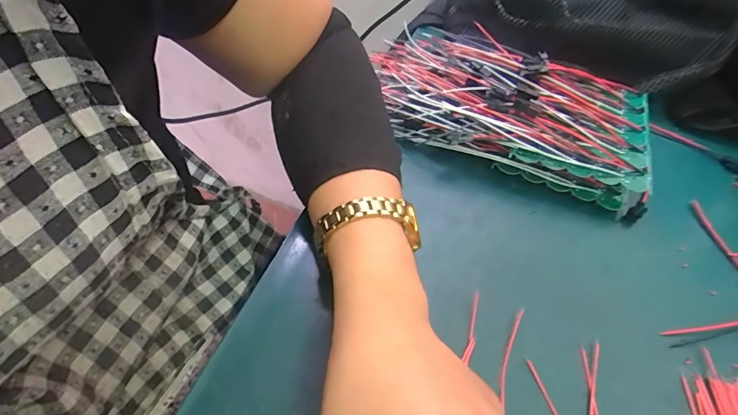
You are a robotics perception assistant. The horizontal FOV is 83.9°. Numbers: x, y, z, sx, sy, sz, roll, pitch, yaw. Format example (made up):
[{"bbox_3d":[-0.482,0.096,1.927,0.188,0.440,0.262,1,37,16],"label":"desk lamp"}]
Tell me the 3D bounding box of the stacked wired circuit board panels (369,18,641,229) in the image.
[{"bbox_3d":[0.108,-0.082,0.325,0.233,0.041,0.117,26,59,15],"label":"stacked wired circuit board panels"}]

